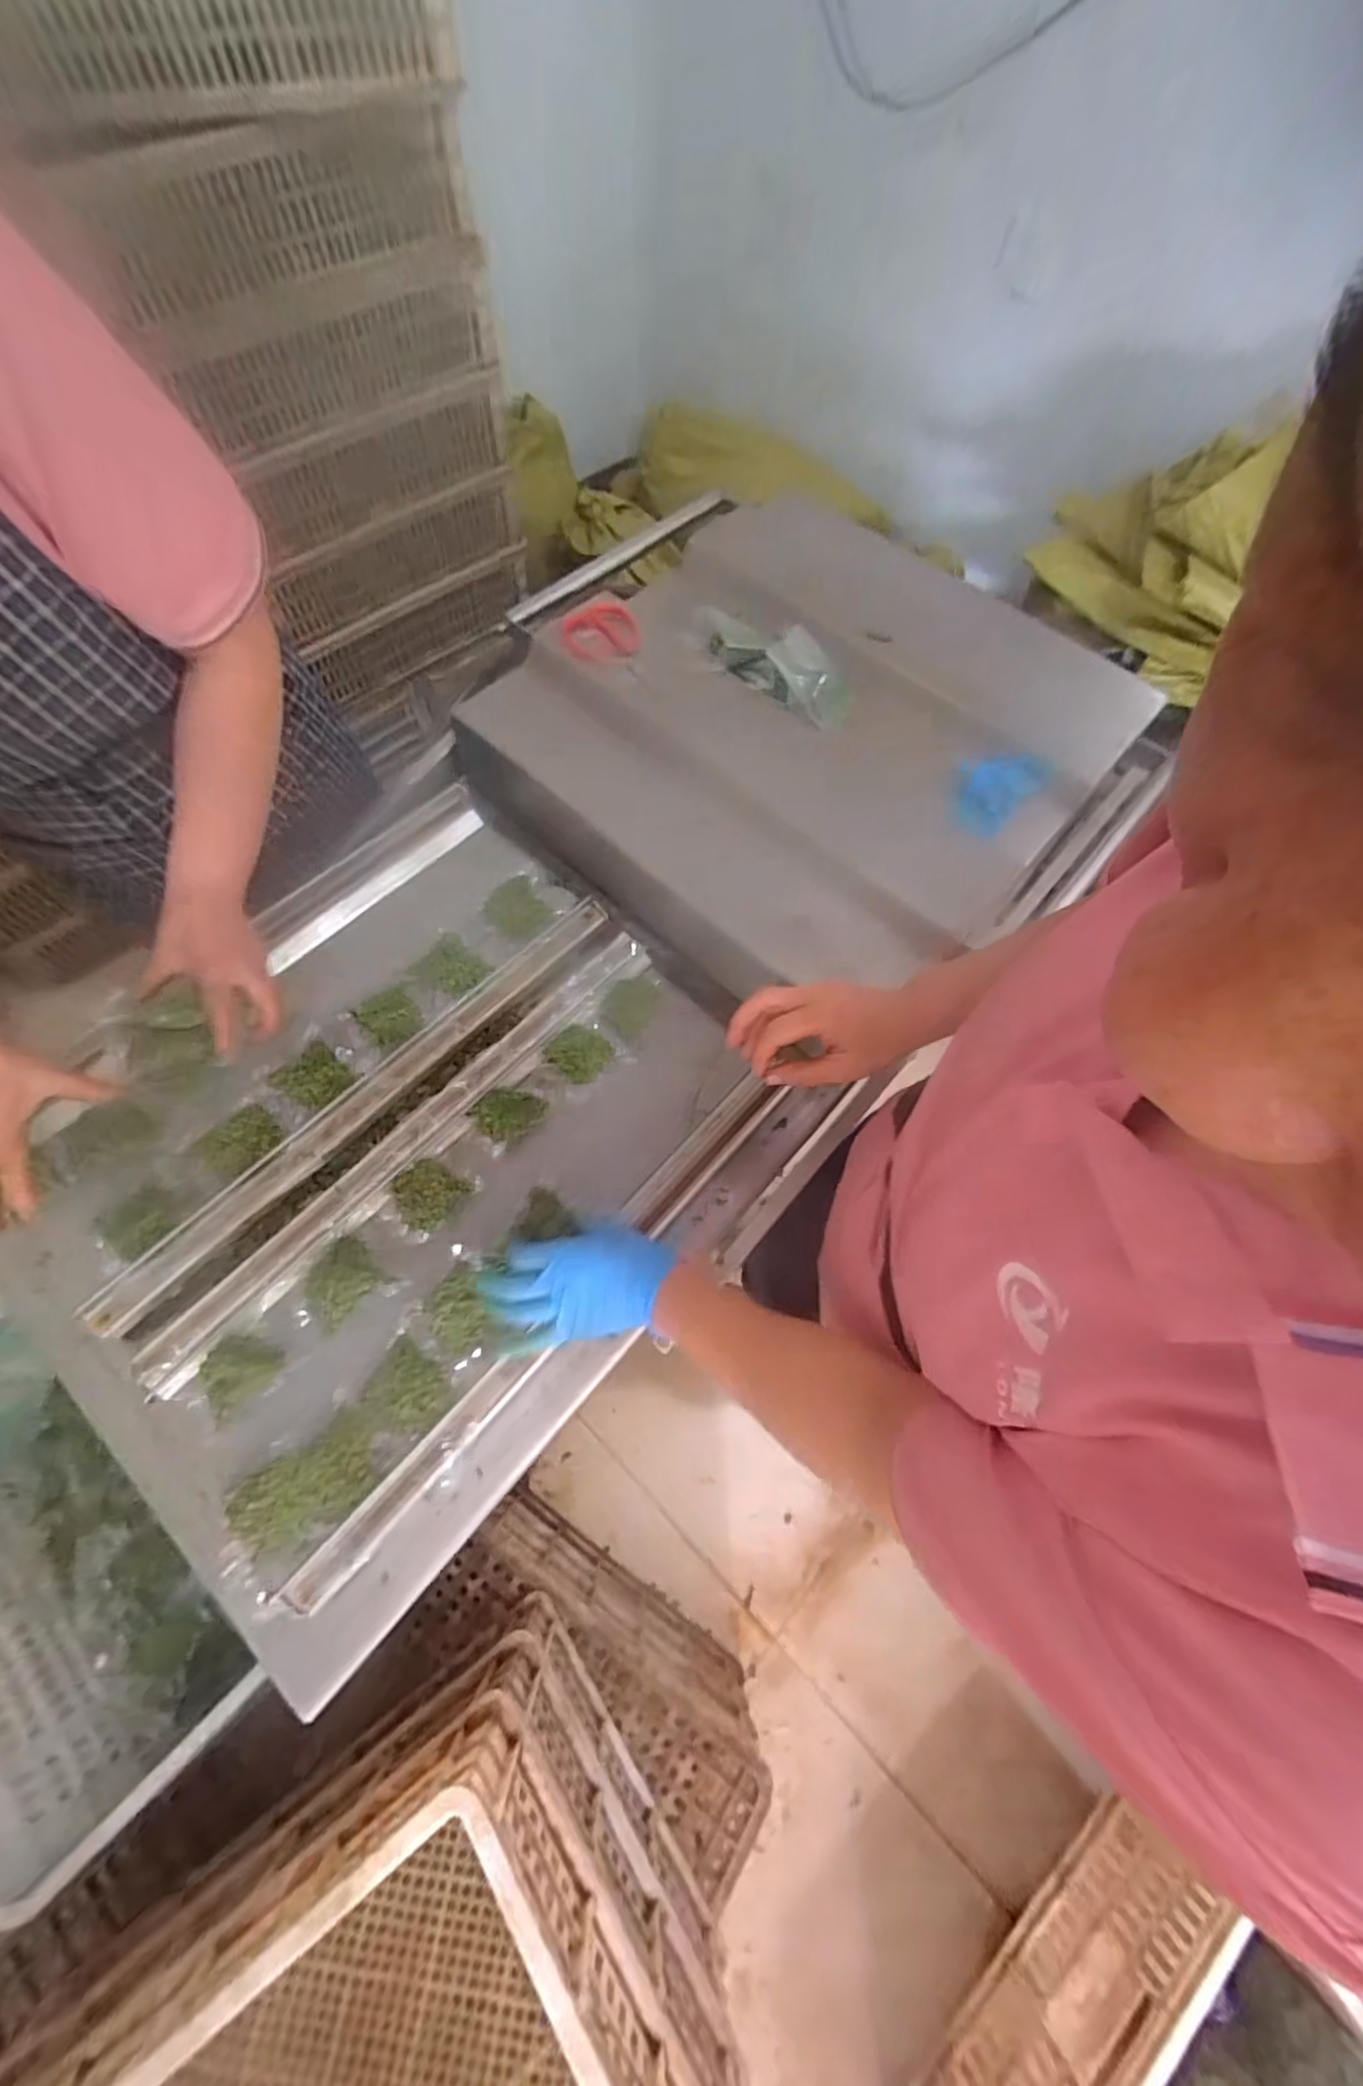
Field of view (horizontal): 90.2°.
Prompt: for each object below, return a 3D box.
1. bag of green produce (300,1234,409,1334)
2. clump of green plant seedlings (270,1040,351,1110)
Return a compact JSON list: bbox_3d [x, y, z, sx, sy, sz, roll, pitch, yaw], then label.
[{"bbox_3d":[-0.294,0.207,0.600,0.071,0.038,0.066,-29,70,-16],"label":"bag of green produce"},{"bbox_3d":[-0.370,0.033,0.680,0.059,0.015,0.059,36,68,12],"label":"clump of green plant seedlings"}]

